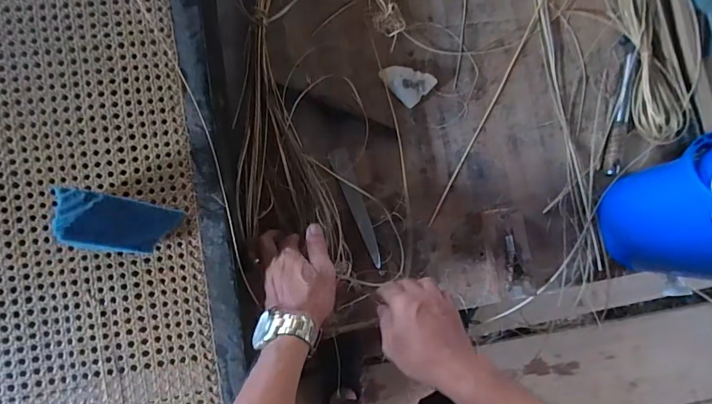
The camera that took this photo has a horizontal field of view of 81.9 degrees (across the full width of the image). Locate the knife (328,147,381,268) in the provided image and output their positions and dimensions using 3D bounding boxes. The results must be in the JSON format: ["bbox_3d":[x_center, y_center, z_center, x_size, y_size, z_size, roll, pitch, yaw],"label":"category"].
[{"bbox_3d":[0.000,0.007,0.590,0.028,0.012,0.176,-17,84,-8],"label":"knife"}]

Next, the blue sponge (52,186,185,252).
[{"bbox_3d":[-0.240,0.023,0.417,0.112,0.019,0.054,15,85,-48],"label":"blue sponge"}]

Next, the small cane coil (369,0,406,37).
[{"bbox_3d":[0.045,-0.281,0.611,0.043,0.020,0.072,-29,86,-9],"label":"small cane coil"}]

